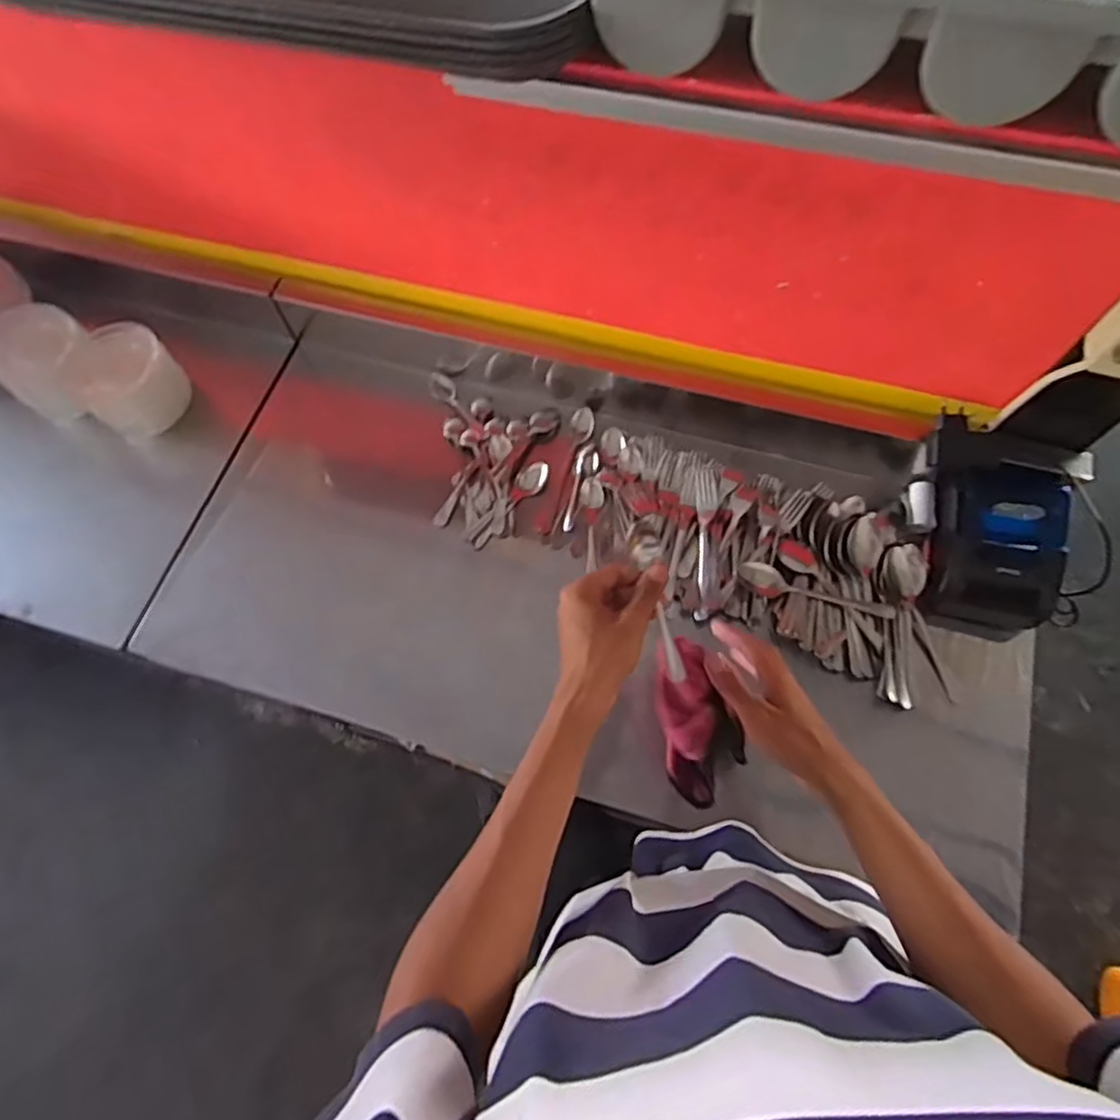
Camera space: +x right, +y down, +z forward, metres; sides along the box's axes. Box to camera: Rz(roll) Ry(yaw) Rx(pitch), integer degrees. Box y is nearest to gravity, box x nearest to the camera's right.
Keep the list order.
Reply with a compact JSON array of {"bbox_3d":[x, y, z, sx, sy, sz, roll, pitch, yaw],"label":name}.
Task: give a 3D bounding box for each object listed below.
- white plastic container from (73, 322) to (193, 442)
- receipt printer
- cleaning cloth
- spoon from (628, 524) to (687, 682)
[{"bbox_3d":[-0.568,-0.233,0.909,0.117,0.104,0.119,19,69,10],"label":"white plastic container"},{"bbox_3d":[0.479,-0.033,0.747,0.134,0.105,0.203,7,68,6],"label":"receipt printer"},{"bbox_3d":[0.142,0.167,0.680,0.083,0.178,0.075,-22,31,-6],"label":"cleaning cloth"},{"bbox_3d":[0.083,0.038,0.552,0.022,0.009,0.141,-19,107,-5],"label":"spoon"}]

